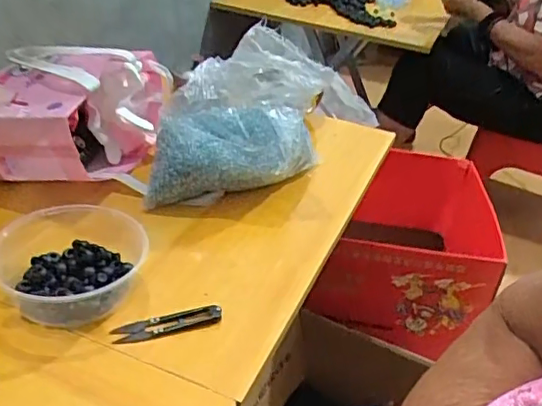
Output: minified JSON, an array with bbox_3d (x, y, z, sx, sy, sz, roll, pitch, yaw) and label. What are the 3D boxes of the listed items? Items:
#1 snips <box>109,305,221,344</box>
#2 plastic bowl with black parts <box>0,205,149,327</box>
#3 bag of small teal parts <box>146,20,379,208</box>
[{"bbox_3d":[-0.097,0.114,0.547,0.101,0.009,0.021,-6,35,-19],"label":"snips"},{"bbox_3d":[-0.197,0.058,0.565,0.146,0.064,0.137,3,33,-6],"label":"plastic bowl with black parts"},{"bbox_3d":[-0.015,-0.100,0.713,0.250,0.204,0.090,-1,34,-12],"label":"bag of small teal parts"}]

